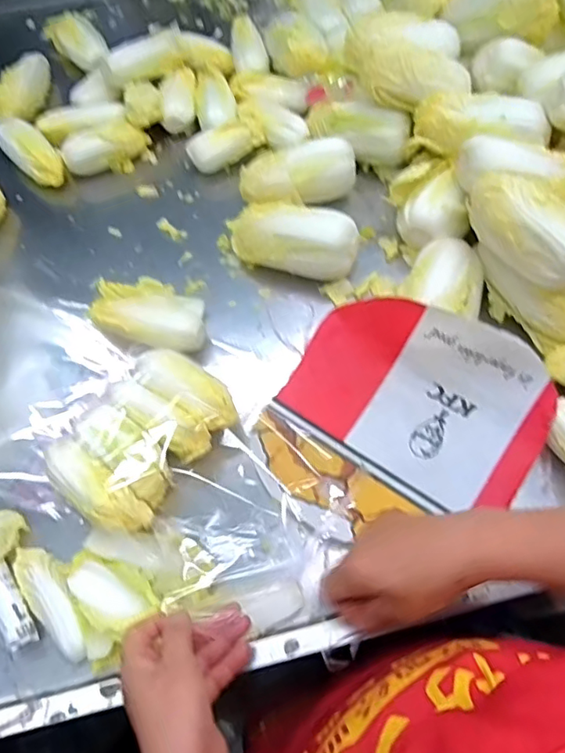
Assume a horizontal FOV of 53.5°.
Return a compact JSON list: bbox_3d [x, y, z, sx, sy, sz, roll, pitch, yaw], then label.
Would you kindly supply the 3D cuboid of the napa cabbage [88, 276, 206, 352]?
[{"bbox_3d":[-0.153,-0.079,0.635,0.154,0.046,0.094,21,66,13],"label":"napa cabbage"}]

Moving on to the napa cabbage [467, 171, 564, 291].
[{"bbox_3d":[0.244,-0.147,0.556,0.058,0.056,0.142,-36,67,-15],"label":"napa cabbage"}]

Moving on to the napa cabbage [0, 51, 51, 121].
[{"bbox_3d":[-0.377,-0.406,0.809,0.063,0.051,0.134,0,63,3],"label":"napa cabbage"}]

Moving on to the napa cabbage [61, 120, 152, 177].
[{"bbox_3d":[-0.235,-0.308,0.754,0.113,0.050,0.057,-13,63,-4],"label":"napa cabbage"}]

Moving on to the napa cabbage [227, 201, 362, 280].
[{"bbox_3d":[0.013,-0.161,0.654,0.148,0.067,0.077,9,64,7],"label":"napa cabbage"}]

